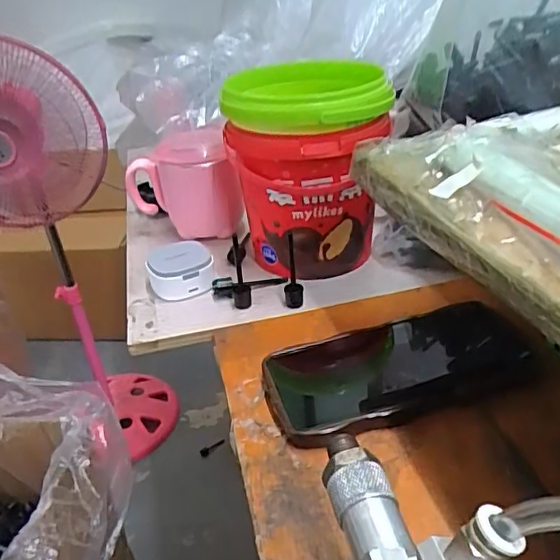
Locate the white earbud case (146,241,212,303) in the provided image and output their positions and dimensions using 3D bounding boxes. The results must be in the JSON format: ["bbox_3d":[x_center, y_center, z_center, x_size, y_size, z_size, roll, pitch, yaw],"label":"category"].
[{"bbox_3d":[-0.085,-0.009,0.486,0.053,0.029,0.052,-11,31,-10],"label":"white earbud case"}]

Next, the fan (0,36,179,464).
[{"bbox_3d":[-0.469,-0.024,1.148,0.338,0.842,0.299,-22,34,-25],"label":"fan"}]

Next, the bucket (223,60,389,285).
[{"bbox_3d":[0.024,-0.092,0.486,0.127,0.153,0.130,-3,31,5],"label":"bucket"}]

